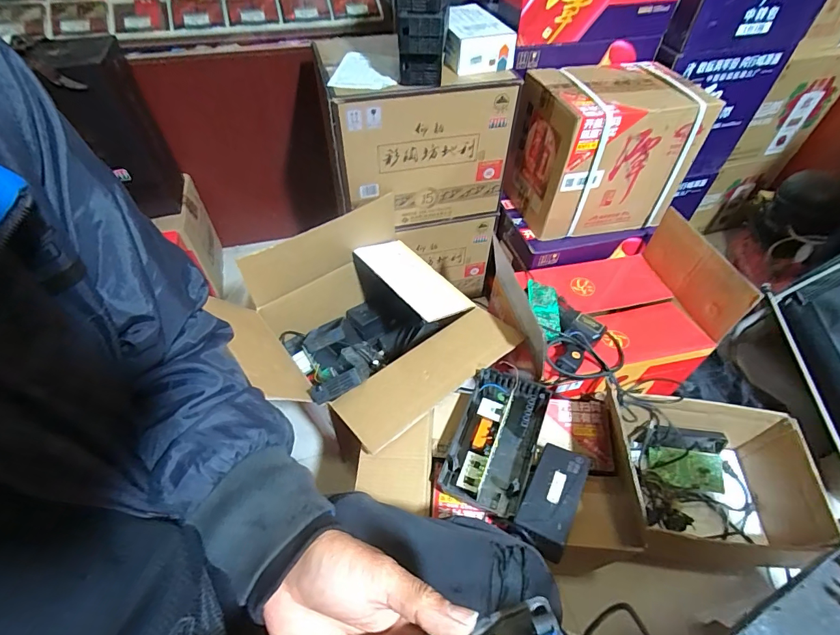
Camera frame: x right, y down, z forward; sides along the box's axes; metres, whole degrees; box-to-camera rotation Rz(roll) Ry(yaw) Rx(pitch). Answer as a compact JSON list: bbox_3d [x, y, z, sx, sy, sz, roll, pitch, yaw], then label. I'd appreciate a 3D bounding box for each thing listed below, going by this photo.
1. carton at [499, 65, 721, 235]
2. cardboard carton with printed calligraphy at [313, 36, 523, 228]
[{"bbox_3d":[0.404,-0.376,0.944,0.342,0.283,0.216,-8,51,-7],"label":"carton"},{"bbox_3d":[-0.023,-0.436,0.981,0.387,0.308,0.275,-13,52,-11],"label":"cardboard carton with printed calligraphy"}]

